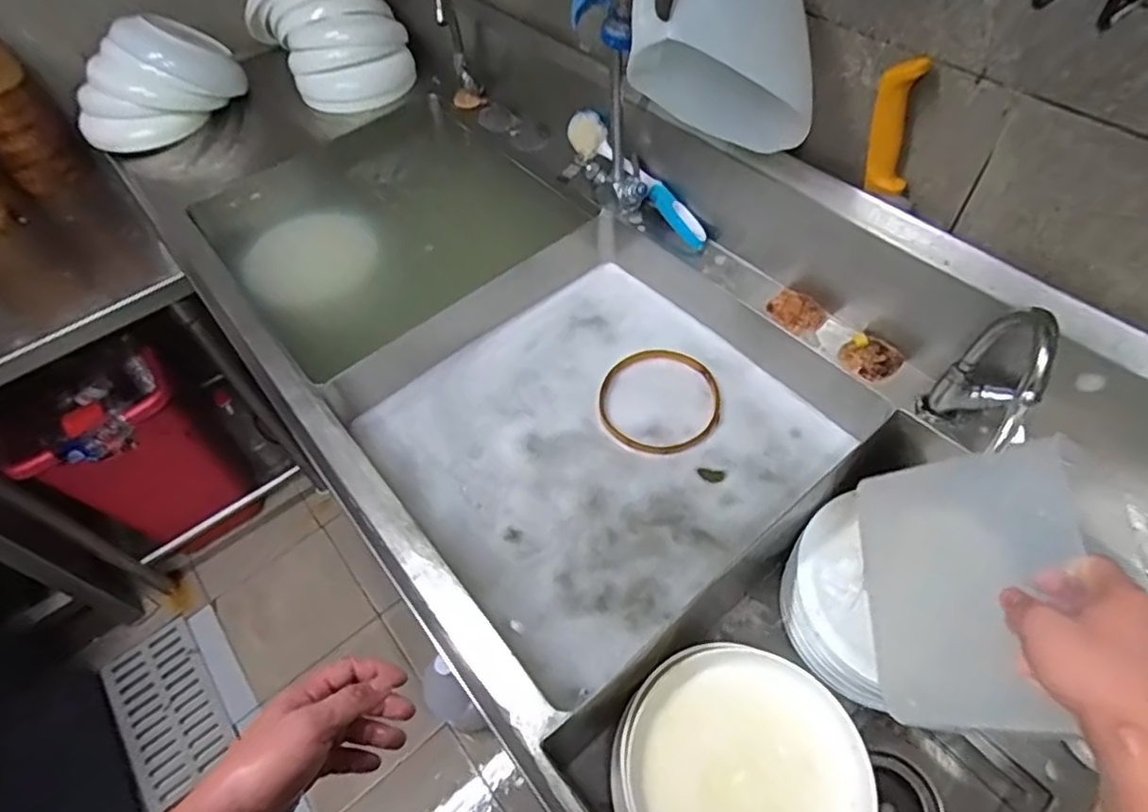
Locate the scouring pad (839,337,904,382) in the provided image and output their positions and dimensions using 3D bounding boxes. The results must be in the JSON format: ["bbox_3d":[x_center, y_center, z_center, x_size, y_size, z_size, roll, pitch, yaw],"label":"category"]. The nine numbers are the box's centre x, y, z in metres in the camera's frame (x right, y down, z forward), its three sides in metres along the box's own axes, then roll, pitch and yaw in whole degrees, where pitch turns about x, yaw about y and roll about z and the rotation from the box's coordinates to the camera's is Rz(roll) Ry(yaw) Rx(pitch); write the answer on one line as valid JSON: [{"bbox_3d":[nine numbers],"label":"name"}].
[{"bbox_3d":[0.369,-0.059,0.777,0.054,0.015,0.066,-38,60,-21],"label":"scouring pad"}]

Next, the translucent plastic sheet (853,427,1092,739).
[{"bbox_3d":[0.326,0.147,0.512,0.169,0.009,0.209,-22,57,42],"label":"translucent plastic sheet"}]

